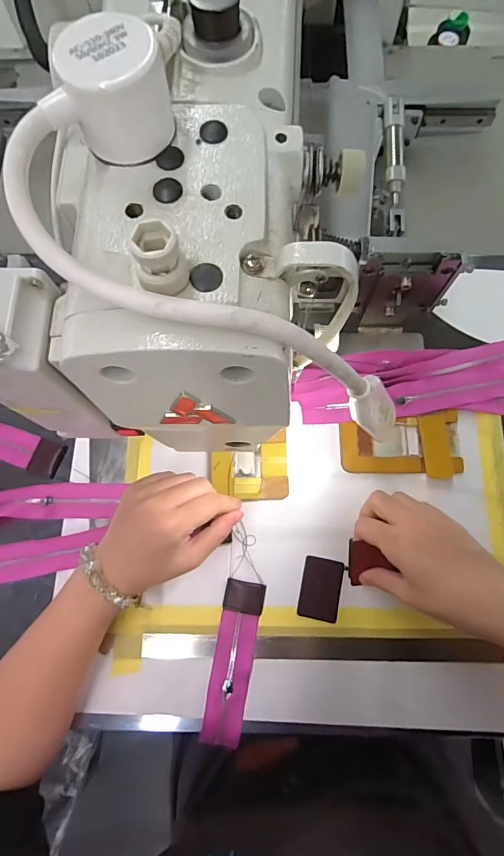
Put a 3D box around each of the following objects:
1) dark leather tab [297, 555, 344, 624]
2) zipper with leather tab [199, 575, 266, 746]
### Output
[{"bbox_3d":[0.062,0.143,0.383,0.035,0.004,0.051,11,75,4],"label":"dark leather tab"},{"bbox_3d":[-0.016,0.198,0.366,0.034,0.004,0.128,12,75,-2],"label":"zipper with leather tab"}]

